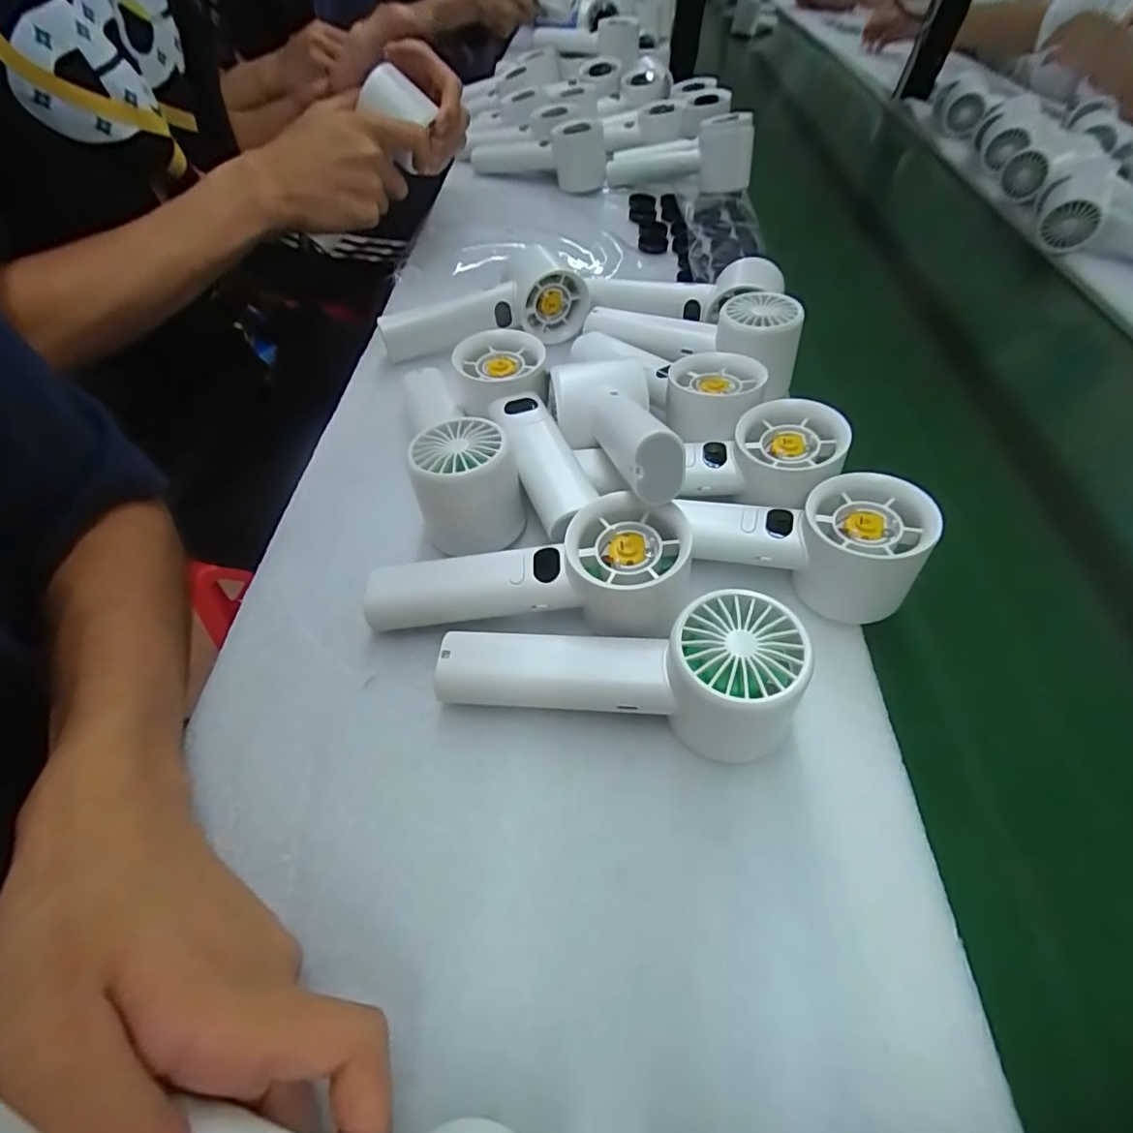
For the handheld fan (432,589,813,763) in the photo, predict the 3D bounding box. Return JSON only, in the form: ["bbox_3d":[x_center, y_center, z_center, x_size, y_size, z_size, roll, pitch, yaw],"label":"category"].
[{"bbox_3d":[0.020,0.045,0.241,0.153,0.059,0.050,4,52,1],"label":"handheld fan"}]

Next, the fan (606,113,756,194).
[{"bbox_3d":[0.136,-0.481,0.658,0.166,0.060,0.063,13,52,25],"label":"fan"}]

